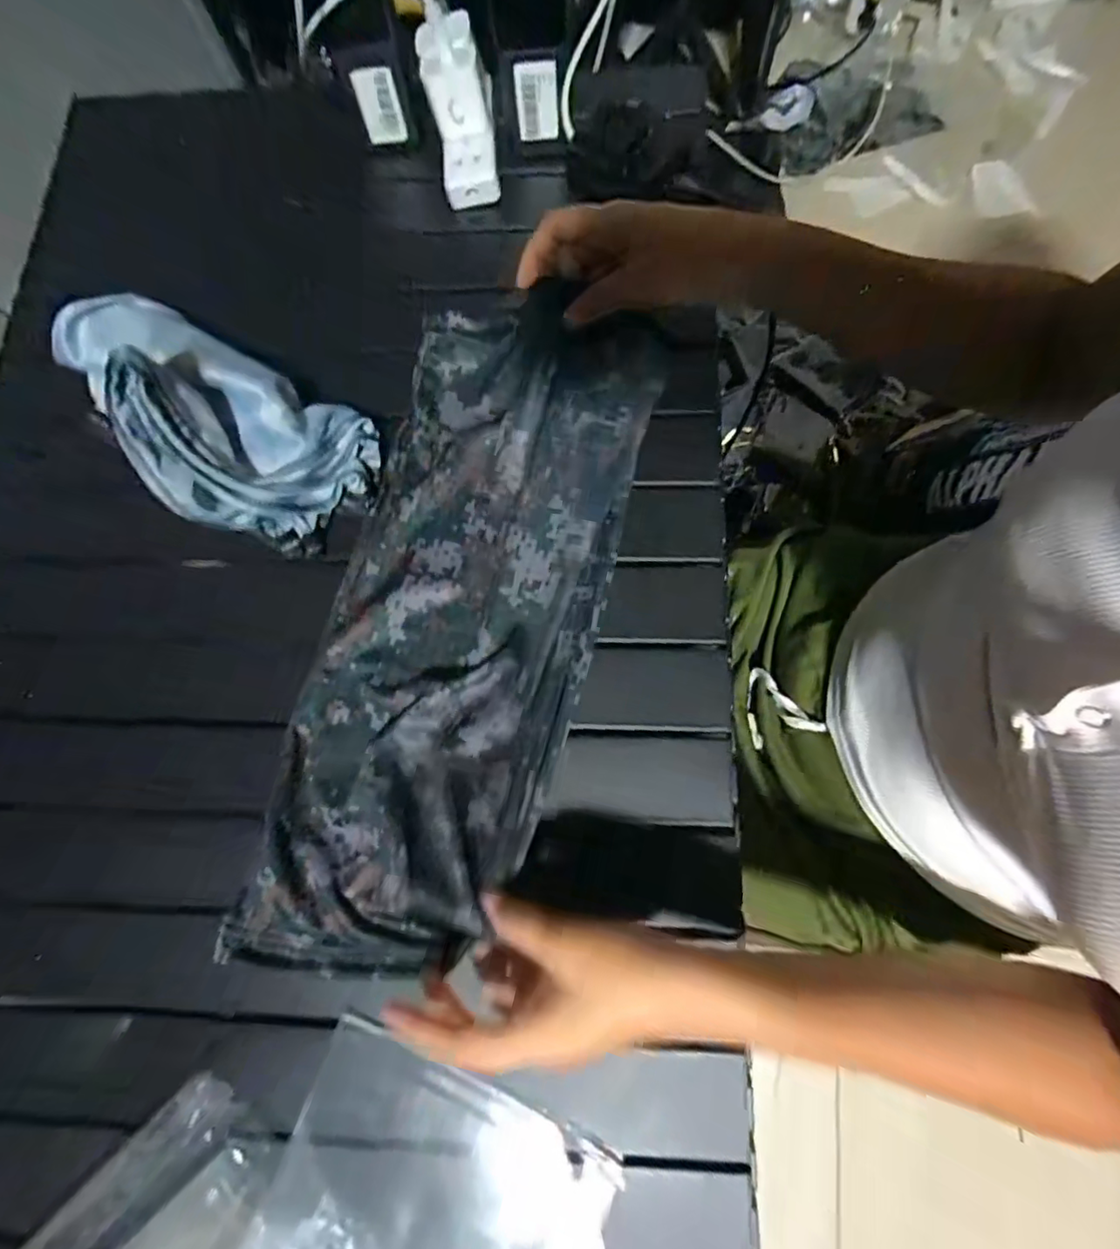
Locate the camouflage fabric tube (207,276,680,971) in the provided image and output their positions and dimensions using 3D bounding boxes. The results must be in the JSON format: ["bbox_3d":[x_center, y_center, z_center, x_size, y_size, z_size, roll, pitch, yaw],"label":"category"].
[{"bbox_3d":[-0.069,-0.006,0.350,0.176,0.065,0.437,17,81,4],"label":"camouflage fabric tube"}]

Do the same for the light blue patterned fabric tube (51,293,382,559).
[{"bbox_3d":[-0.253,-0.147,0.363,0.253,0.098,0.121,29,80,8],"label":"light blue patterned fabric tube"}]

